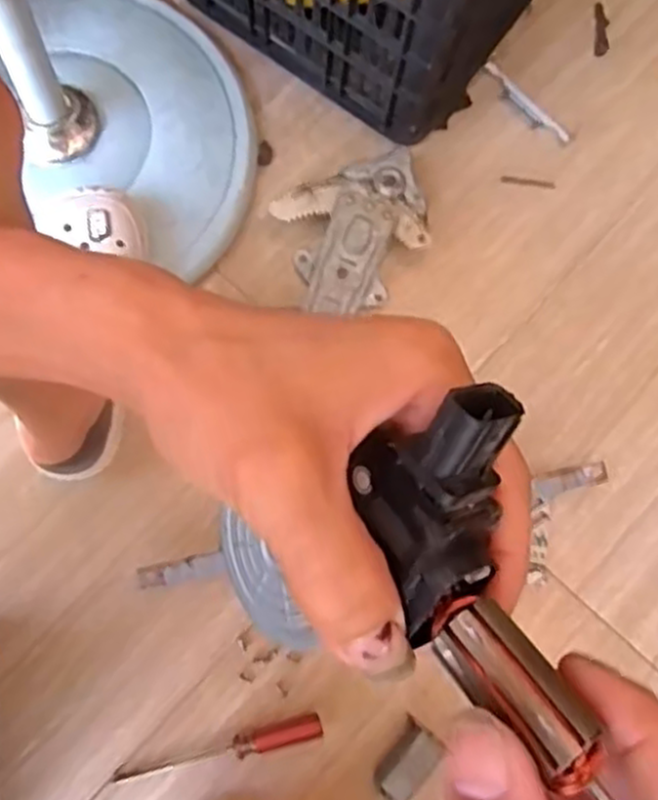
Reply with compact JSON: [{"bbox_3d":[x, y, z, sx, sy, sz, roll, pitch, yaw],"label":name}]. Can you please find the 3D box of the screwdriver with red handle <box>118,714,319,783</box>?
[{"bbox_3d":[-0.103,0.335,0.724,0.197,0.018,0.025,-13,78,-5],"label":"screwdriver with red handle"}]

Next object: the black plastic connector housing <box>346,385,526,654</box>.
[{"bbox_3d":[0.029,0.024,0.206,0.041,0.034,0.057,-21,115,-7],"label":"black plastic connector housing"}]

